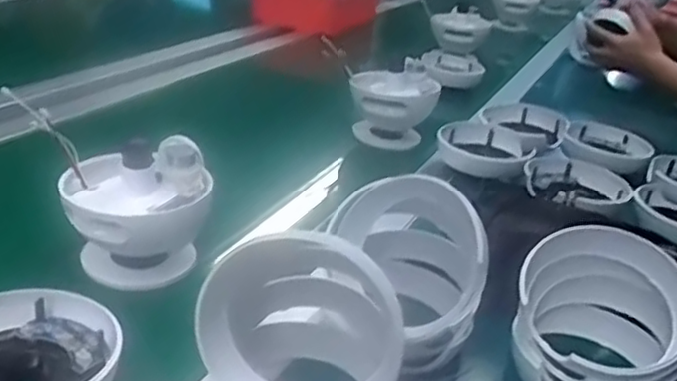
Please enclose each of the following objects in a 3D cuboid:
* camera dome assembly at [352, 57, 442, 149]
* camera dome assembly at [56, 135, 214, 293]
[{"bbox_3d":[0.071,-0.114,0.928,0.094,0.104,0.093,19,27,24],"label":"camera dome assembly"},{"bbox_3d":[-0.166,0.020,0.571,0.113,0.104,0.097,-2,26,-19],"label":"camera dome assembly"}]

